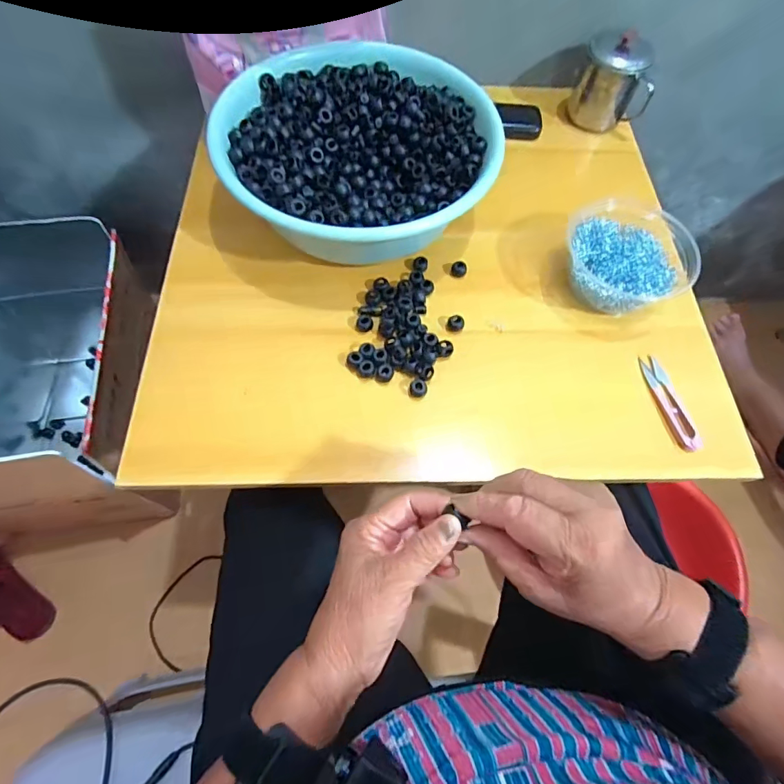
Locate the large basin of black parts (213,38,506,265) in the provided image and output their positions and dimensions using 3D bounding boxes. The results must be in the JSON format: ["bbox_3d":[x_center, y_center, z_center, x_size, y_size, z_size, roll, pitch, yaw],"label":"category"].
[{"bbox_3d":[-0.038,-0.259,0.491,0.282,0.099,0.275,1,60,-2],"label":"large basin of black parts"}]

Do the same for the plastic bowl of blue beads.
[{"bbox_3d":[0.257,-0.145,0.480,0.136,0.054,0.120,-20,63,-13],"label":"plastic bowl of blue beads"}]

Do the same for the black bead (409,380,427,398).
[{"bbox_3d":[0.026,-0.003,0.436,0.017,0.012,0.015,12,60,4],"label":"black bead"}]

